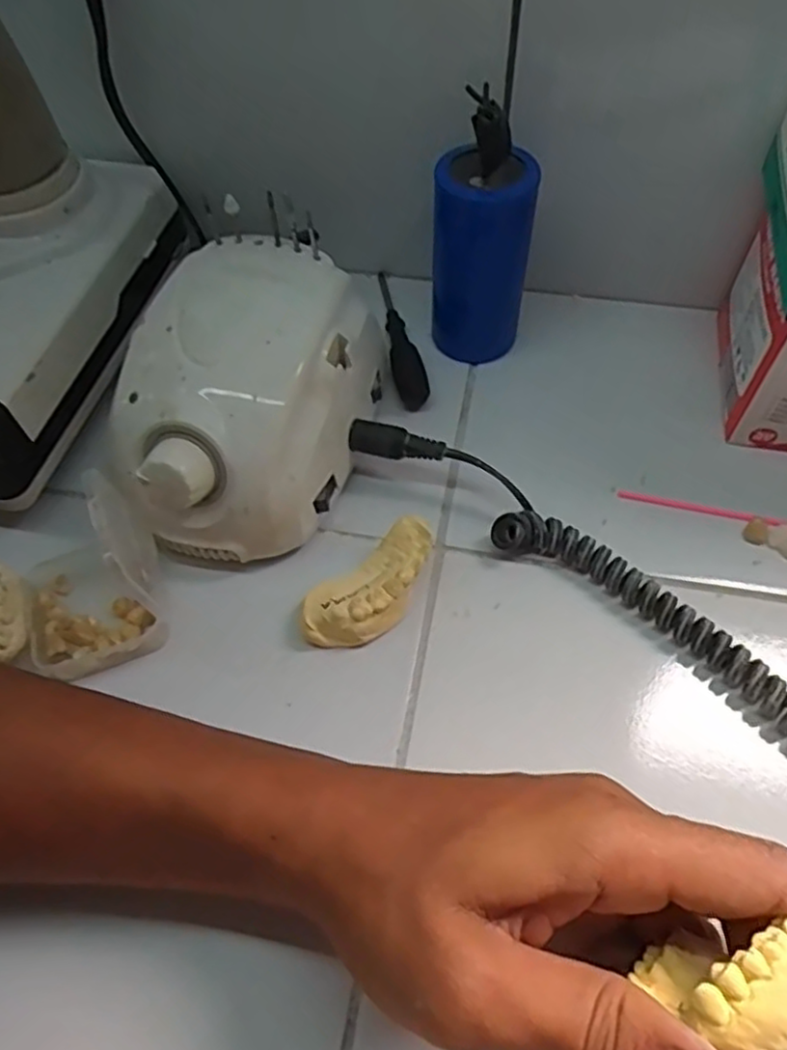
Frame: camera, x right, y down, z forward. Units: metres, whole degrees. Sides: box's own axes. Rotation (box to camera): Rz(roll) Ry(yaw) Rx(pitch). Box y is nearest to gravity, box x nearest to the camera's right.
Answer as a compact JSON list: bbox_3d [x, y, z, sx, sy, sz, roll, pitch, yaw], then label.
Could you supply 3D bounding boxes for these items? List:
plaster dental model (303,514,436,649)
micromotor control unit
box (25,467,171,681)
[{"bbox_3d":[-0.009,0.027,0.307,0.069,0.022,0.031,-34,62,-19],"label":"plaster dental model"},{"bbox_3d":[-0.069,-0.057,0.324,0.096,0.074,0.133,16,59,11],"label":"micromotor control unit"},{"bbox_3d":[-0.128,0.022,0.284,0.057,0.062,0.056,-15,58,-8],"label":"box"}]

